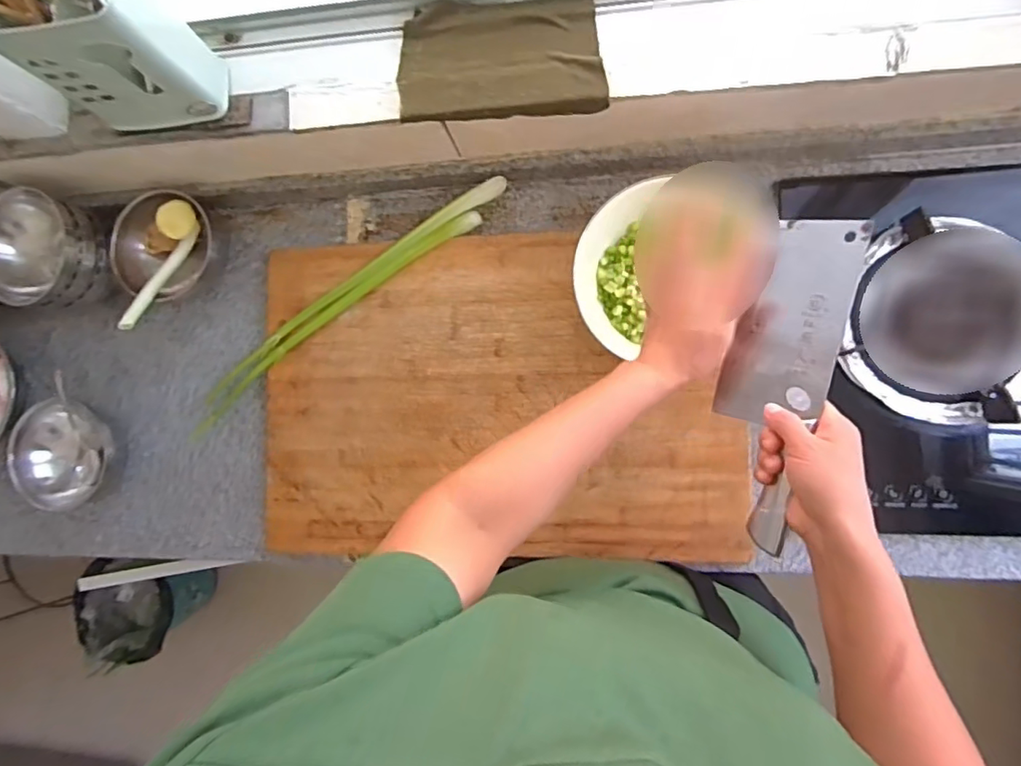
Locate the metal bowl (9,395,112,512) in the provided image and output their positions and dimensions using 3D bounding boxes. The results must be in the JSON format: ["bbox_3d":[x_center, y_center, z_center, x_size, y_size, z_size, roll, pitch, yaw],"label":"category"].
[{"bbox_3d":[-0.589,0.093,0.754,0.136,0.077,0.136,13,90,8],"label":"metal bowl"}]

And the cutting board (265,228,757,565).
[{"bbox_3d":[-0.024,0.014,0.682,0.577,0.027,0.388,-2,87,9],"label":"cutting board"}]

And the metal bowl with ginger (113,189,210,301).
[{"bbox_3d":[-0.455,-0.181,0.744,0.144,0.069,0.135,0,88,7],"label":"metal bowl with ginger"}]

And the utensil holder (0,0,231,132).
[{"bbox_3d":[-0.383,-0.317,0.541,0.139,0.157,0.068,-4,88,7],"label":"utensil holder"}]

